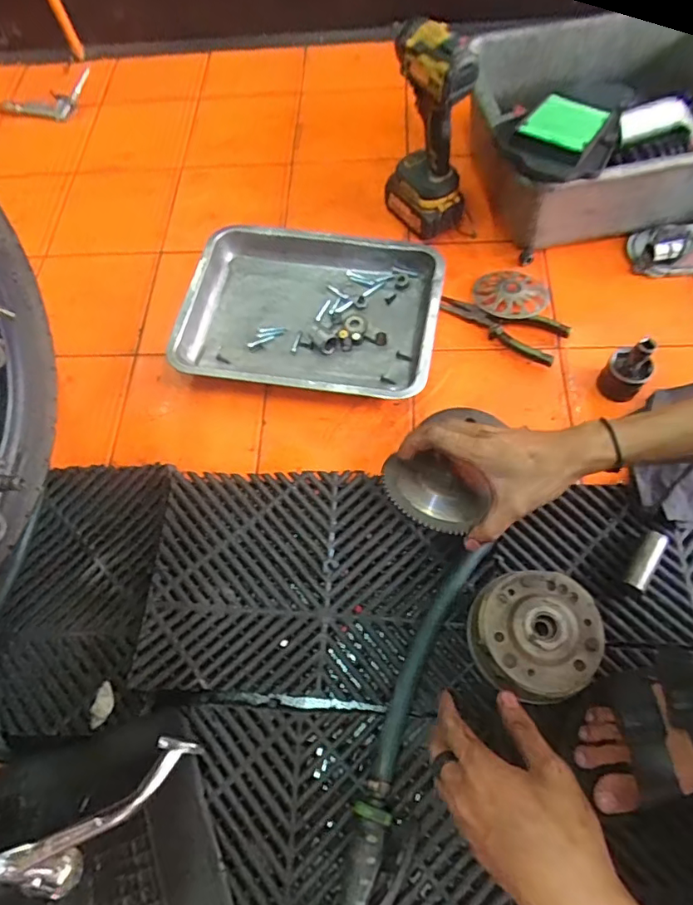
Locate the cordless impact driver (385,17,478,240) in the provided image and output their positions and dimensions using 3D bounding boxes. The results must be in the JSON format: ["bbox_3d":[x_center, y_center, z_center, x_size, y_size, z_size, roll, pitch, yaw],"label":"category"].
[{"bbox_3d":[0.114,-0.447,0.718,0.105,0.245,0.147,3,65,5],"label":"cordless impact driver"}]

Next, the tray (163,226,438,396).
[{"bbox_3d":[-0.050,-0.195,0.737,0.344,0.065,0.252,9,66,8],"label":"tray"}]

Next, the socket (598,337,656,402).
[{"bbox_3d":[0.346,-0.102,0.637,0.051,0.084,0.052,36,72,18],"label":"socket"}]

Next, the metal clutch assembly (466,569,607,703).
[{"bbox_3d":[0.186,0.184,0.524,0.117,0.077,0.114,-1,64,3],"label":"metal clutch assembly"}]

